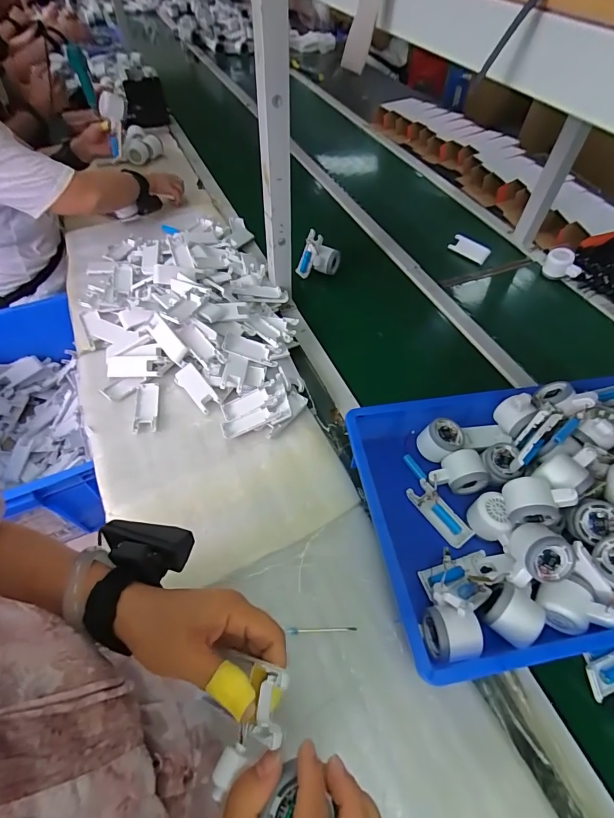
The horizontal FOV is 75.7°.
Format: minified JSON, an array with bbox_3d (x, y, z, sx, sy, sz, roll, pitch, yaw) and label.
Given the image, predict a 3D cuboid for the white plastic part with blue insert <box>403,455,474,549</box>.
[{"bbox_3d":[0.186,0.138,0.601,0.047,0.012,0.150,-25,58,-19],"label":"white plastic part with blue insert"}]

